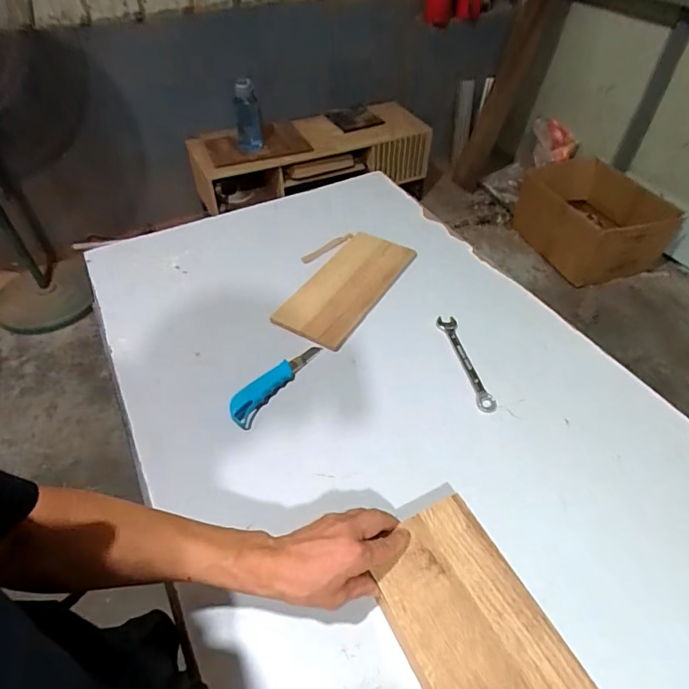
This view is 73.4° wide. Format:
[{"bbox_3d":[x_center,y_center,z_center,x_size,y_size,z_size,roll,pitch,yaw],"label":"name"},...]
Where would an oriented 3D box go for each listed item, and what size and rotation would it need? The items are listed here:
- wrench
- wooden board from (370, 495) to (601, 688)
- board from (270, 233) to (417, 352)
[{"bbox_3d":[0.186,0.024,0.712,0.033,0.013,0.186,-8,48,-7],"label":"wrench"},{"bbox_3d":[0.140,0.291,0.423,0.139,0.010,0.291,-20,50,-16],"label":"wooden board"},{"bbox_3d":[0.004,-0.108,0.829,0.134,0.014,0.279,26,52,21],"label":"board"}]

